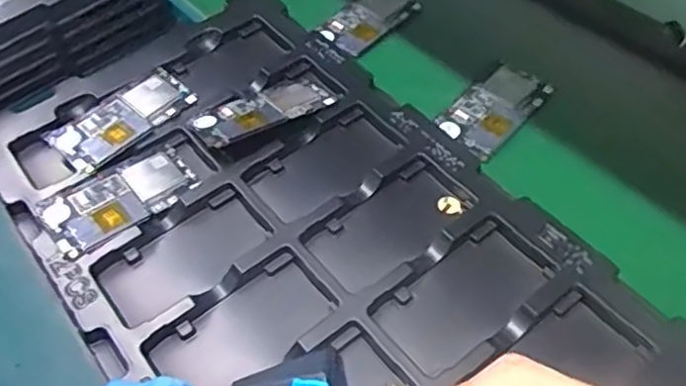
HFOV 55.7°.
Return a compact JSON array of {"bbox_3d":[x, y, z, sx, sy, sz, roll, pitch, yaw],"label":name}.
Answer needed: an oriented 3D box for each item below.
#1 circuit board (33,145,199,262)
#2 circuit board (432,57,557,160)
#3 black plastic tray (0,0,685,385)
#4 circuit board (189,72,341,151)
[{"bbox_3d":[-0.185,0.005,0.542,0.121,0.009,0.066,-32,57,-21],"label":"circuit board"},{"bbox_3d":[0.141,-0.080,0.610,0.064,0.010,0.122,36,61,26],"label":"circuit board"},{"bbox_3d":[-0.037,0.046,0.522,0.323,0.051,0.548,-32,57,-21],"label":"black plastic tray"},{"bbox_3d":[-0.074,-0.077,0.595,0.124,0.007,0.069,-22,39,-21],"label":"circuit board"}]

